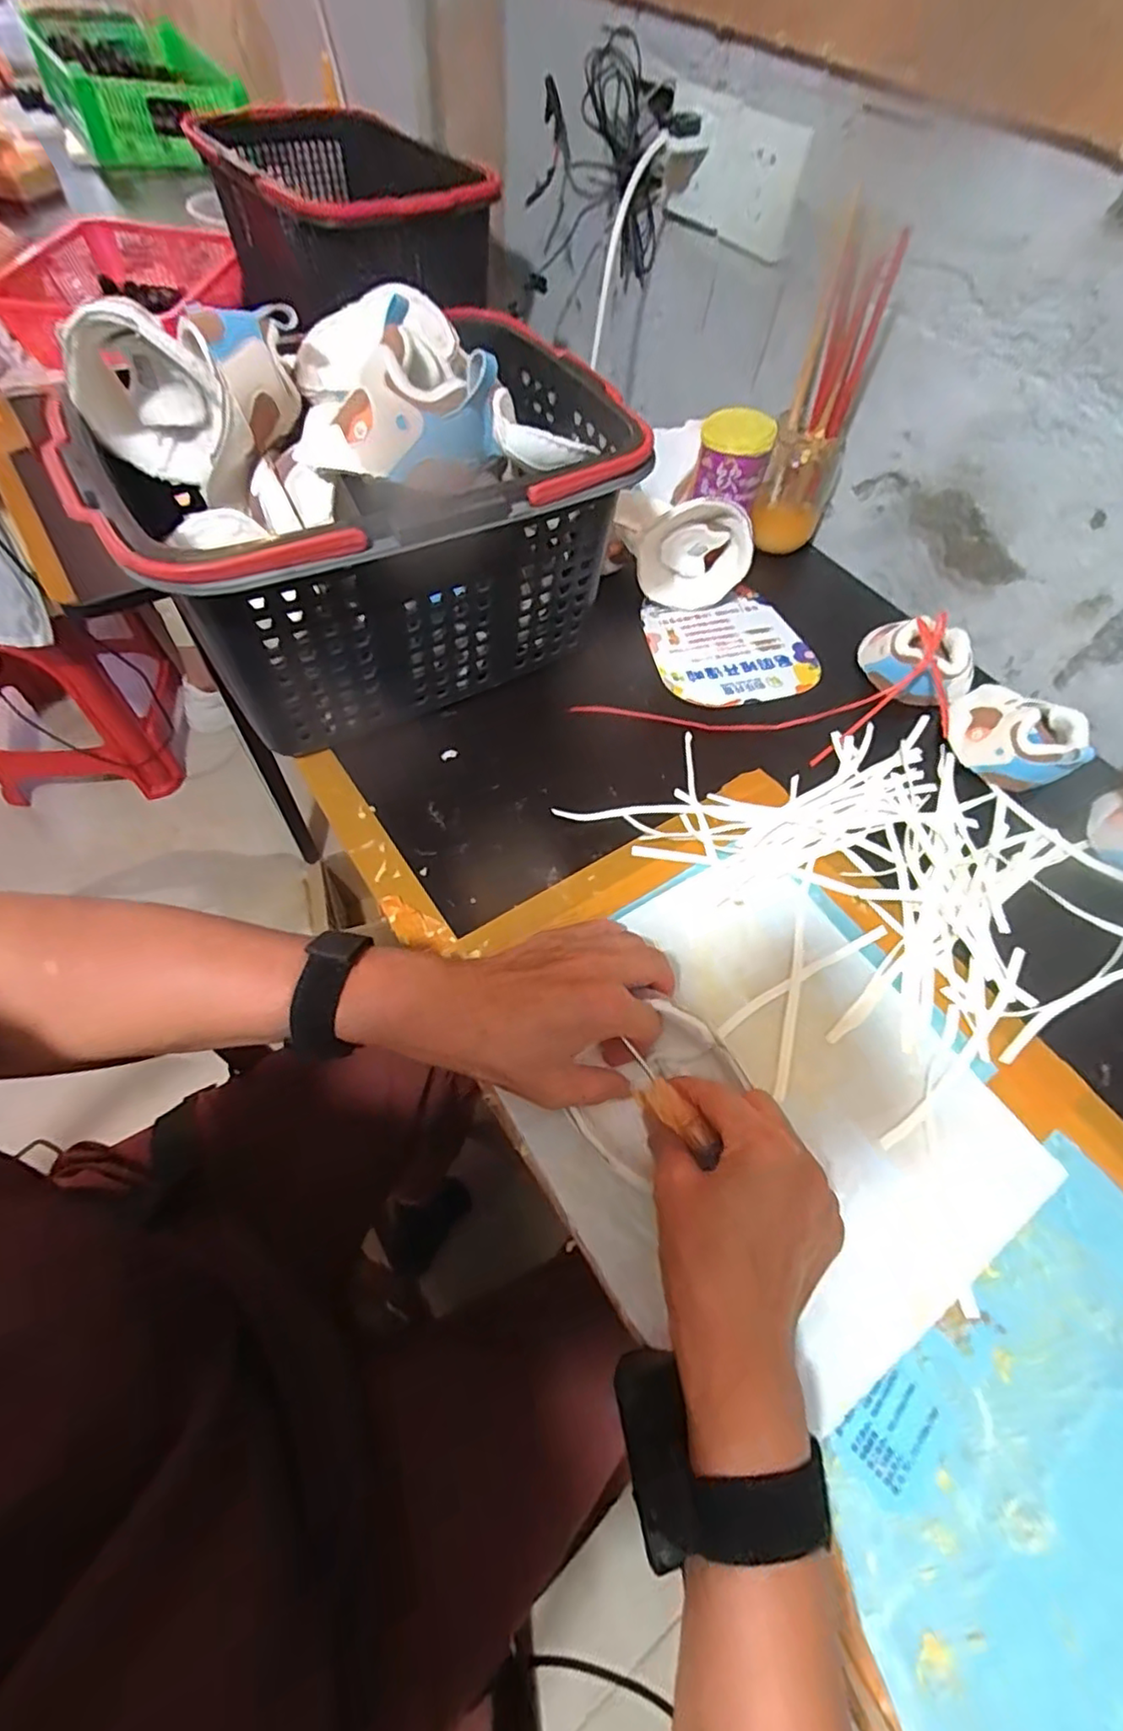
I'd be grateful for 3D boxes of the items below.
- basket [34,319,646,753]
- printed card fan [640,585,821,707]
[{"bbox_3d":[-0.128,-0.242,0.496,0.360,0.182,0.222,-31,65,-21],"label":"basket"},{"bbox_3d":[0.159,-0.207,0.607,0.151,0.008,0.139,-8,59,-9],"label":"printed card fan"}]

